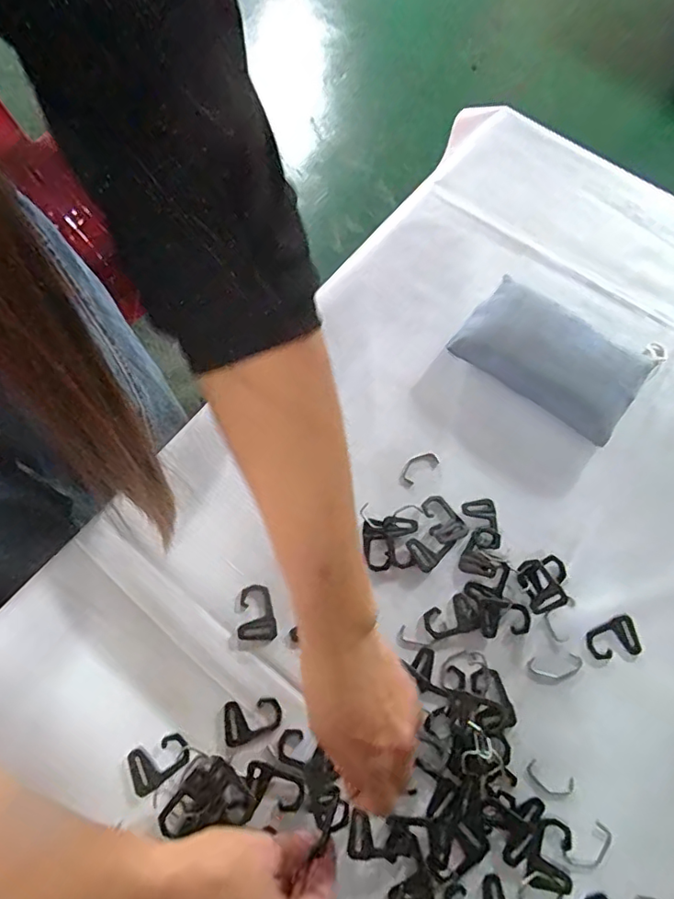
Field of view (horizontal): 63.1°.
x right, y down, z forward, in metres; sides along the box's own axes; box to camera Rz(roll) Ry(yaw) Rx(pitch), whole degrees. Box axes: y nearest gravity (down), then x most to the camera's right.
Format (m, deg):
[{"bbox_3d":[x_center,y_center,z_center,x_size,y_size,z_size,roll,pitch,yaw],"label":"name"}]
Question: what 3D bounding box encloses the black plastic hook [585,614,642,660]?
[{"bbox_3d":[0.219,0.151,0.438,0.041,0.004,0.029,-10,67,-6],"label":"black plastic hook"}]

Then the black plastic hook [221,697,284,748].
[{"bbox_3d":[-0.063,0.199,0.405,0.044,0.004,0.030,-13,68,-8],"label":"black plastic hook"}]

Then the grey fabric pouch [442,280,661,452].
[{"bbox_3d":[0.202,-0.088,0.518,0.161,0.039,0.098,35,70,12],"label":"grey fabric pouch"}]

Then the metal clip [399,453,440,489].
[{"bbox_3d":[0.072,0.017,0.490,0.039,0.004,0.018,-37,72,-16],"label":"metal clip"}]

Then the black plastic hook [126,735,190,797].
[{"bbox_3d":[-0.127,0.223,0.392,0.042,0.004,0.030,-26,70,-12],"label":"black plastic hook"}]

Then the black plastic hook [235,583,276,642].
[{"bbox_3d":[-0.064,0.129,0.434,0.030,0.004,0.042,-3,67,-3],"label":"black plastic hook"}]

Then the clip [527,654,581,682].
[{"bbox_3d":[0.171,0.171,0.429,0.043,0.004,0.018,-3,67,-3],"label":"clip"}]

